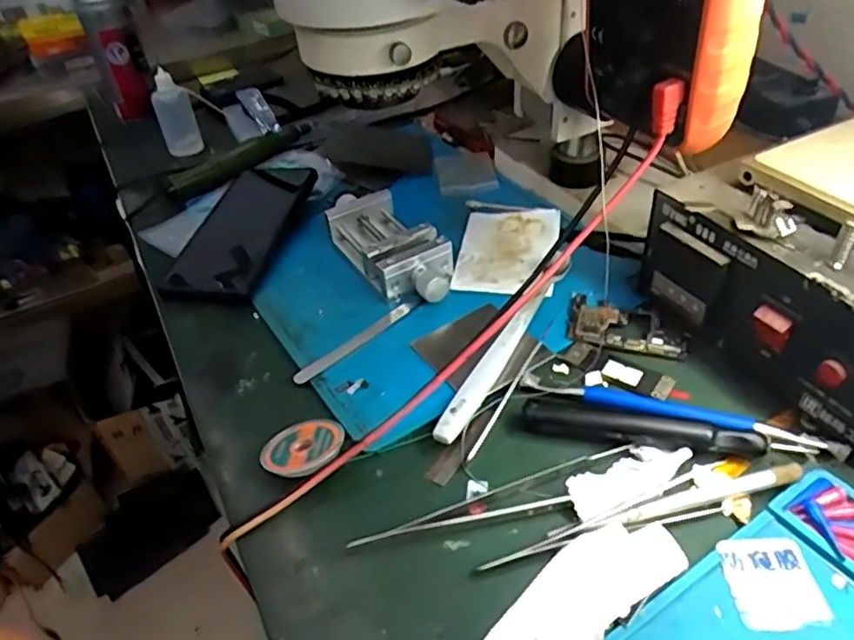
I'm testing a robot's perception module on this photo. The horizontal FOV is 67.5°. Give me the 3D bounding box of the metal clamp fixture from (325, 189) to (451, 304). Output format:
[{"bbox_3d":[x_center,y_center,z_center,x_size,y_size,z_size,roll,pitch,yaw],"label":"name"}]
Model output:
[{"bbox_3d":[-0.029,-0.057,0.478,0.058,0.034,0.124,-25,44,-21],"label":"metal clamp fixture"}]

